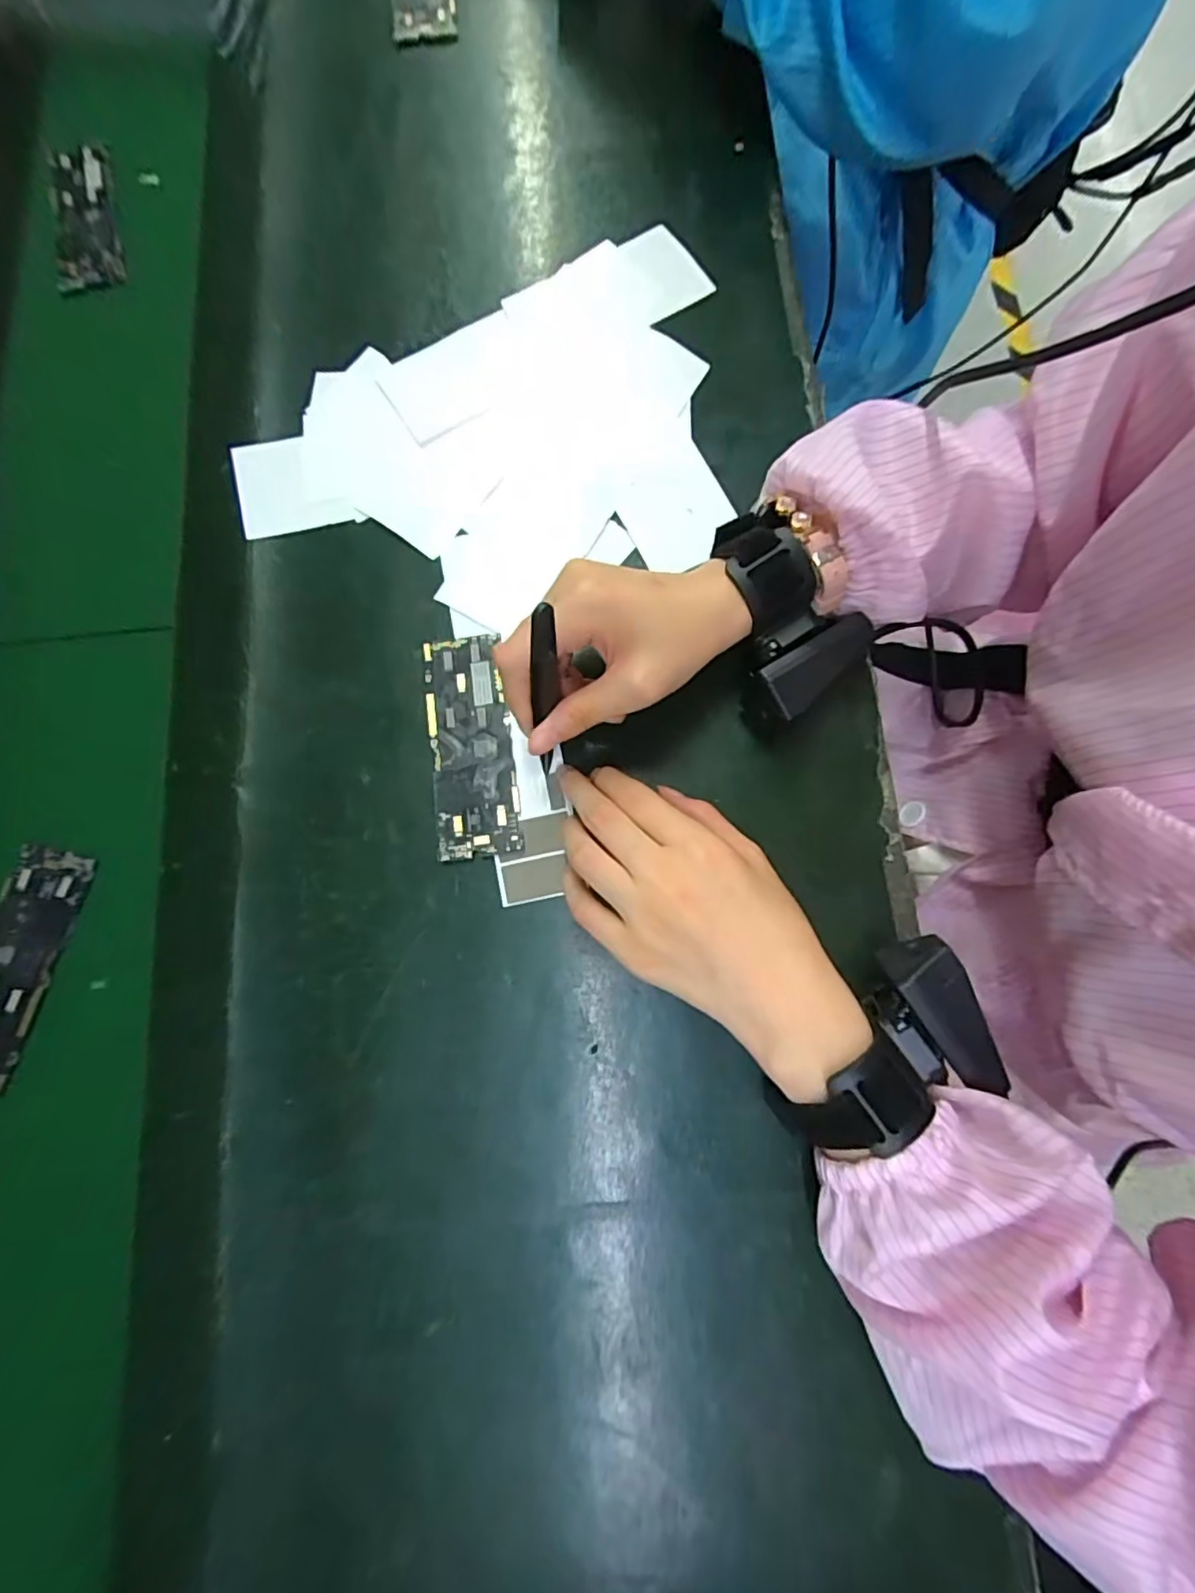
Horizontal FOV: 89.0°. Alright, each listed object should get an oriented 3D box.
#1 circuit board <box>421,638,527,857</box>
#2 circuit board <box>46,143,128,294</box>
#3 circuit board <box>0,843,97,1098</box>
[{"bbox_3d":[-0.069,-0.029,0.332,0.044,0.006,0.123,-8,79,0],"label":"circuit board"},{"bbox_3d":[-0.349,-0.395,0.413,0.043,0.008,0.119,-11,80,-1],"label":"circuit board"},{"bbox_3d":[-0.306,0.087,0.318,0.043,0.008,0.120,13,80,3],"label":"circuit board"}]

